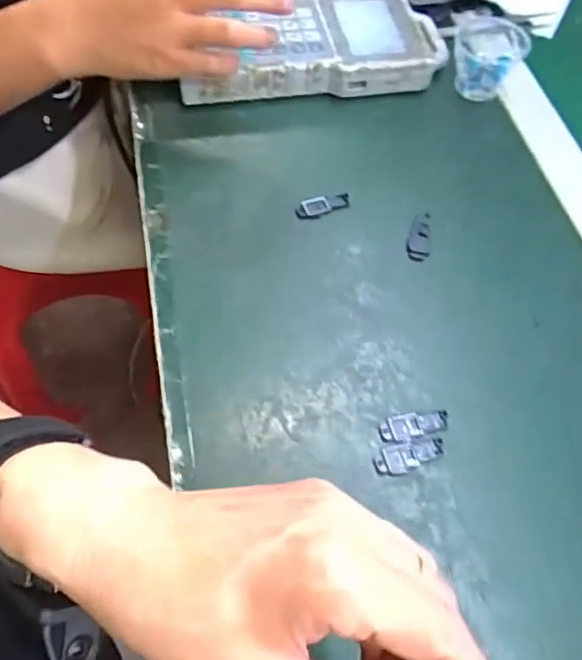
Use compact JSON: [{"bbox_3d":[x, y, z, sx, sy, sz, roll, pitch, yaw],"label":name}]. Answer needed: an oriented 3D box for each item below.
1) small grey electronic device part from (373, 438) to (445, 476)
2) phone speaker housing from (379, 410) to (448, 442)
[{"bbox_3d":[0.067,0.071,0.326,0.041,0.004,0.015,-10,60,-10],"label":"small grey electronic device part"},{"bbox_3d":[0.071,0.054,0.336,0.041,0.004,0.014,-13,61,-11],"label":"phone speaker housing"}]

